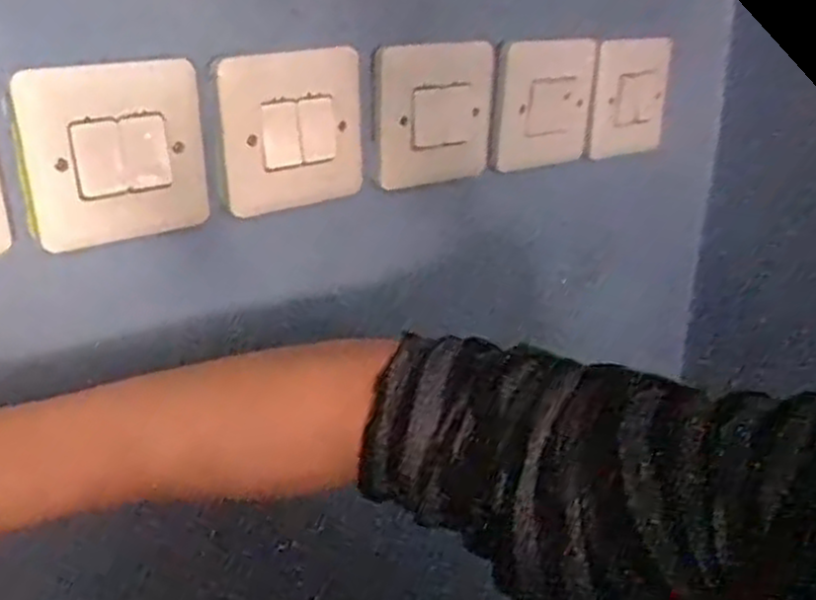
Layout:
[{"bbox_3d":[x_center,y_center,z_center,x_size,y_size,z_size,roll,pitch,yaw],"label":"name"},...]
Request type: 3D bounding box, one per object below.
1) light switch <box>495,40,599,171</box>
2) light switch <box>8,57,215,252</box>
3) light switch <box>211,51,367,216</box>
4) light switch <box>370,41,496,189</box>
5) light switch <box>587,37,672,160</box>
[{"bbox_3d":[0.089,-0.124,0.499,0.089,0.078,0.004,-19,40,-37],"label":"light switch"},{"bbox_3d":[-0.128,-0.065,0.353,0.081,0.077,0.008,-13,25,-31],"label":"light switch"},{"bbox_3d":[-0.059,-0.085,0.401,0.081,0.077,0.015,-13,26,-31],"label":"light switch"},{"bbox_3d":[0.015,-0.103,0.450,0.083,0.082,0.013,-14,38,-26],"label":"light switch"},{"bbox_3d":[0.155,-0.140,0.554,0.010,0.082,0.089,21,29,41],"label":"light switch"}]

